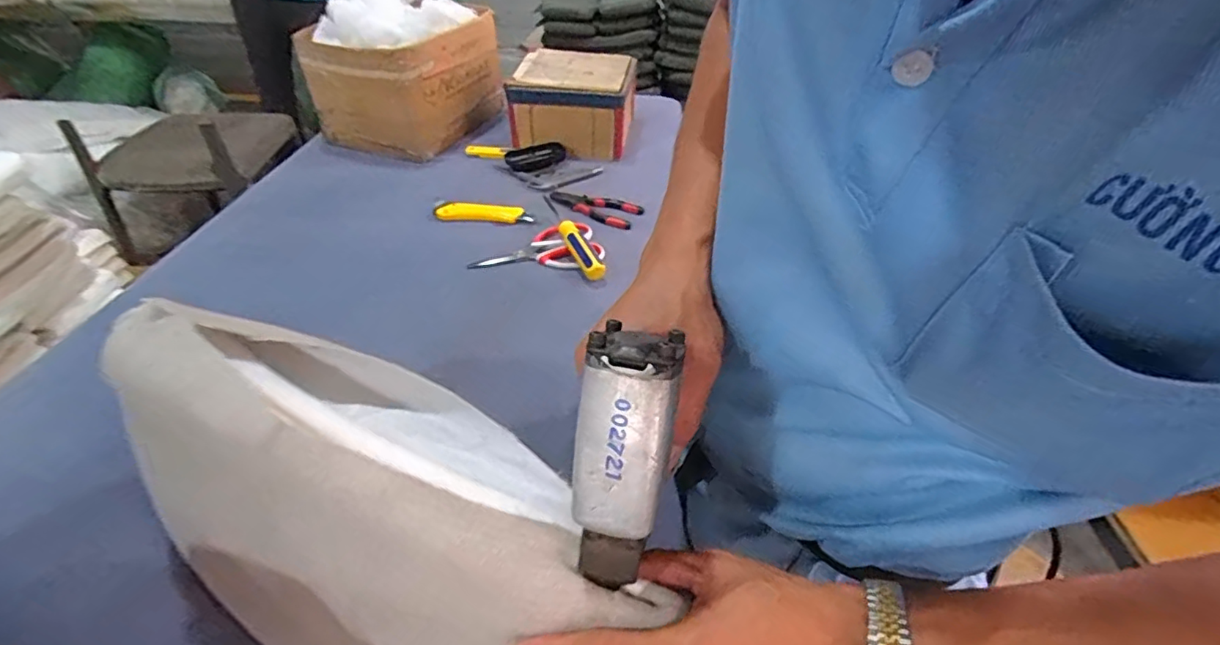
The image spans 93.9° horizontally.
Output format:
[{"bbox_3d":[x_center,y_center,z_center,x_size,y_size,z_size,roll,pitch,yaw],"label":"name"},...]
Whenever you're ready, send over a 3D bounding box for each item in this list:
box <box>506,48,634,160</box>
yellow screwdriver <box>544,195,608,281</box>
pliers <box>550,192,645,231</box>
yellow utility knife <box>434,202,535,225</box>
[{"bbox_3d":[-0.064,-0.423,1.095,0.209,0.130,0.225,7,41,8],"label":"box"},{"bbox_3d":[-0.057,-0.127,0.823,0.026,0.023,0.204,-15,43,-18],"label":"yellow screwdriver"},{"bbox_3d":[-0.027,-0.183,0.919,0.152,0.022,0.055,13,42,14],"label":"pliers"},{"bbox_3d":[-0.199,-0.176,0.896,0.150,0.016,0.029,2,40,2],"label":"yellow utility knife"}]

